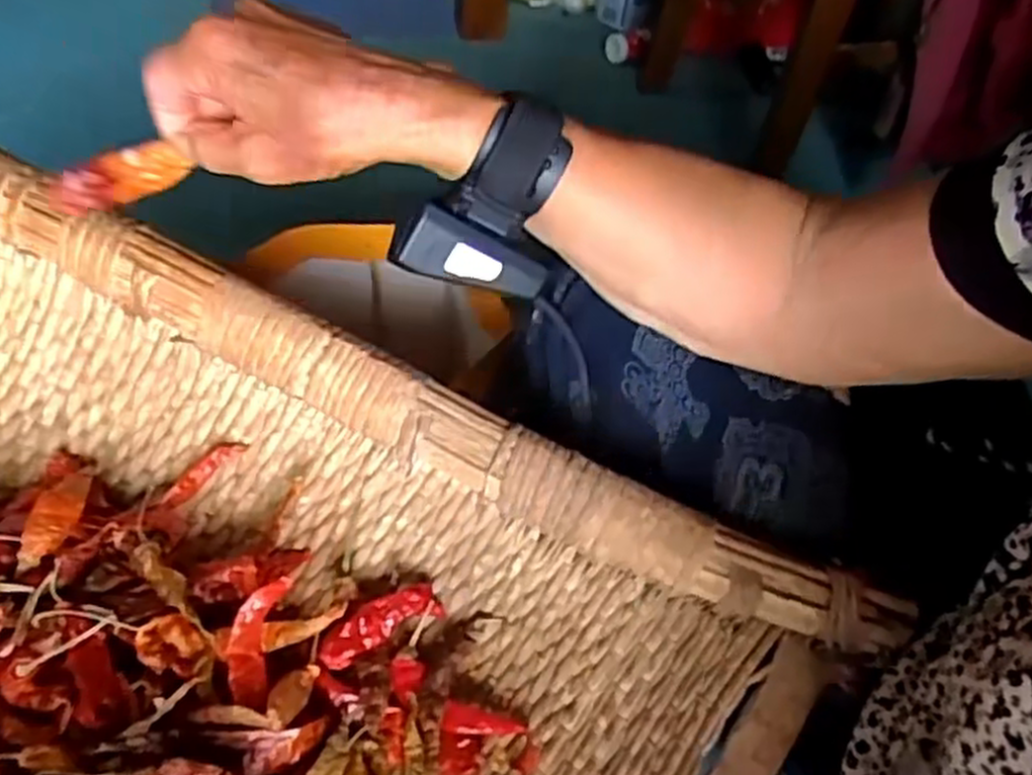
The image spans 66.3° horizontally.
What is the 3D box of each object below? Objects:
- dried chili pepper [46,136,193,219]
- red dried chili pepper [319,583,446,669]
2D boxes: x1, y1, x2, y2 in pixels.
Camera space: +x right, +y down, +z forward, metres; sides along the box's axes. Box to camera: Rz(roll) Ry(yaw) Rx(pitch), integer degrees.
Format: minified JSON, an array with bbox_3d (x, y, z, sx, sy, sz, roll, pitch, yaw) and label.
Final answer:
[{"bbox_3d":[-0.193,-0.101,0.383,0.074,0.025,0.007,-14,48,13],"label":"dried chili pepper"},{"bbox_3d":[-0.061,0.106,0.359,0.058,0.011,0.019,-23,55,-24],"label":"red dried chili pepper"}]

